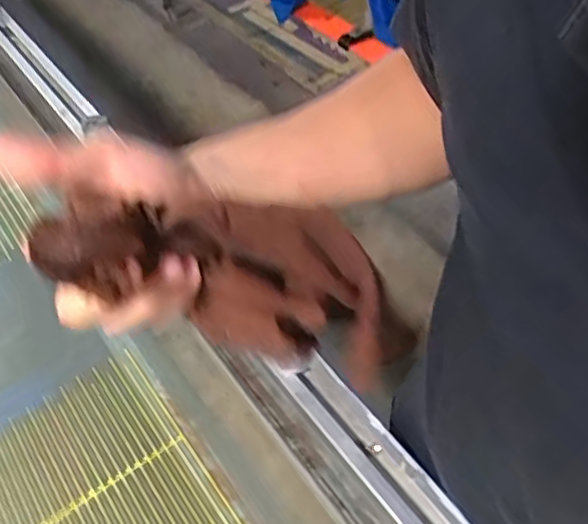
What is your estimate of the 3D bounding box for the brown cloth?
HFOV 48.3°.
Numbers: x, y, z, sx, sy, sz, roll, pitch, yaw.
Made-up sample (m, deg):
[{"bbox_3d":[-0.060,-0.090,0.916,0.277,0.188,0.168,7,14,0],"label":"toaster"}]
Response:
[{"bbox_3d":[-0.032,0.010,0.373,0.226,0.073,0.070,16,34,-41],"label":"brown cloth"}]

